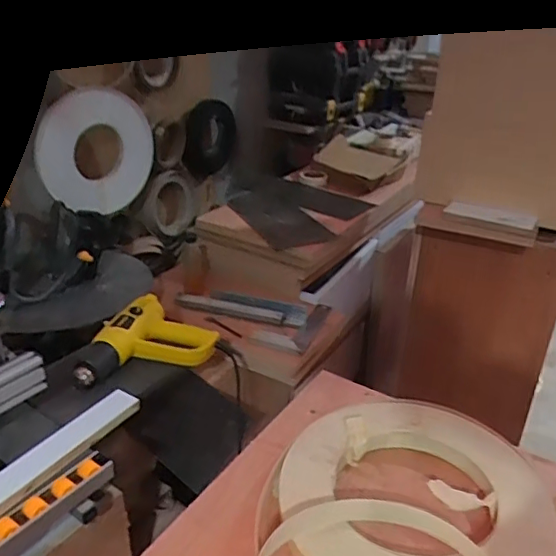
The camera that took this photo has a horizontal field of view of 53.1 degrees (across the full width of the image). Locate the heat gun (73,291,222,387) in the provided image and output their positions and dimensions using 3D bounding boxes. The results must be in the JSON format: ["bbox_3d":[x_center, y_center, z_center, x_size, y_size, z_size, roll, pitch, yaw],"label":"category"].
[{"bbox_3d":[-0.271,0.129,1.092,0.281,0.095,0.138,-19,33,-34],"label":"heat gun"}]

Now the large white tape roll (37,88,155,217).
[{"bbox_3d":[-0.494,-0.347,1.516,0.048,0.328,0.335,29,10,28],"label":"large white tape roll"}]

